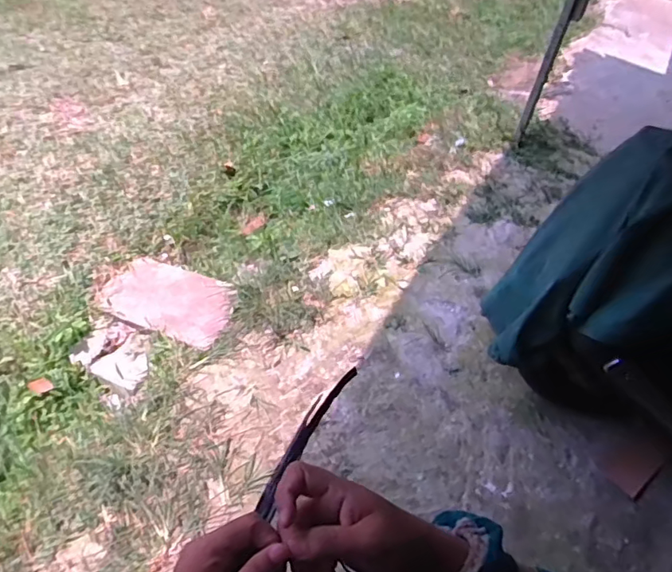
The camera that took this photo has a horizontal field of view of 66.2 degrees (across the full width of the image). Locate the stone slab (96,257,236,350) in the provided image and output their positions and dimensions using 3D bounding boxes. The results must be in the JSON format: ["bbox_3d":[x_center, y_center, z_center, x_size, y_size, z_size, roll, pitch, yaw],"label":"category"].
[{"bbox_3d":[-0.590,0.043,1.843,0.524,0.040,0.290,16,48,21],"label":"stone slab"}]

